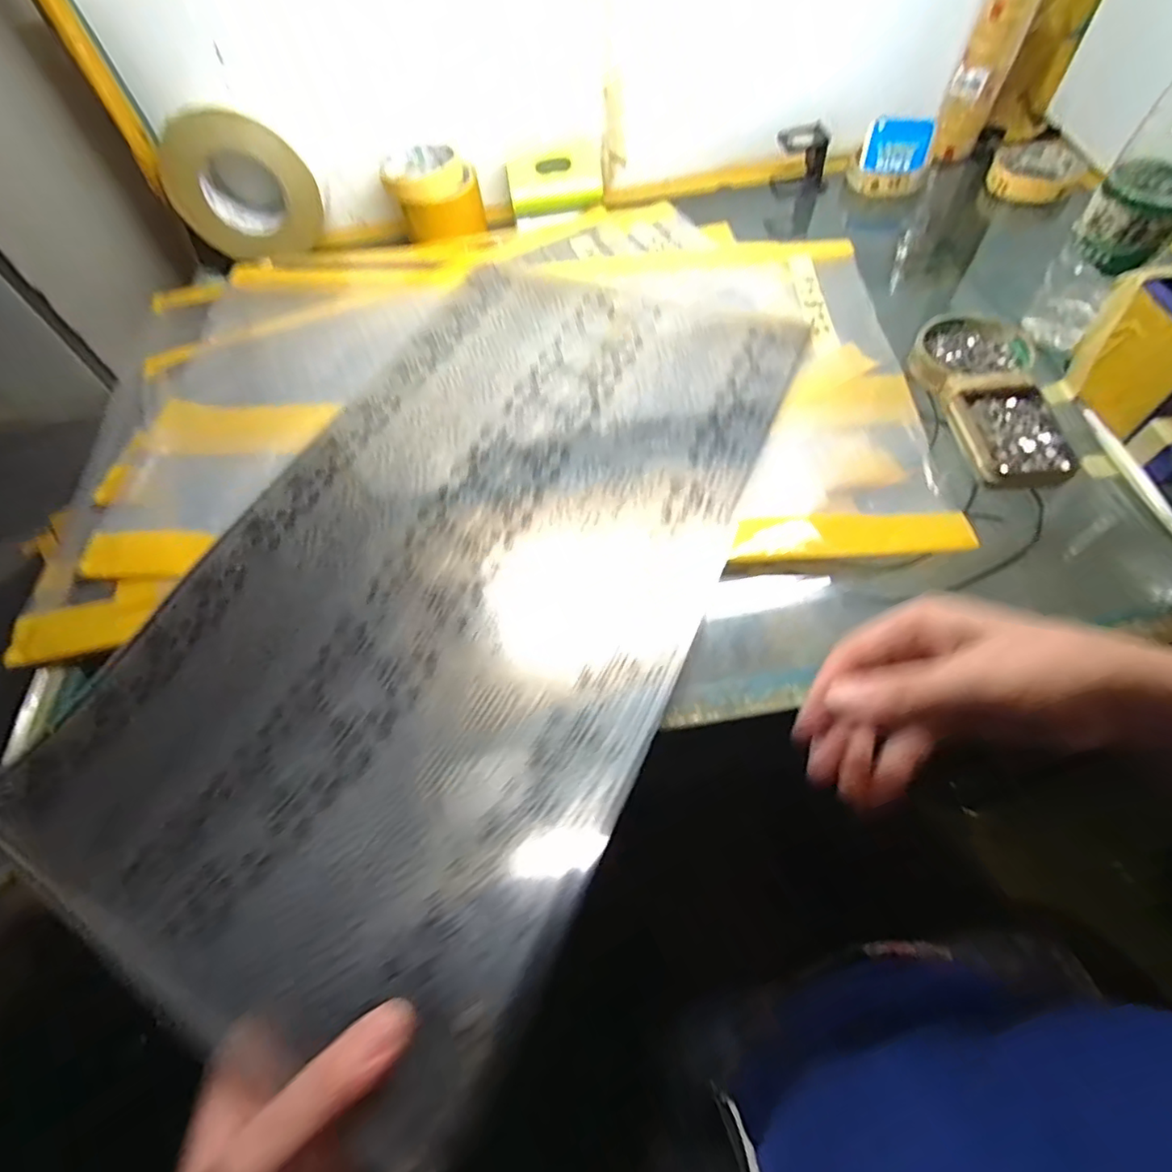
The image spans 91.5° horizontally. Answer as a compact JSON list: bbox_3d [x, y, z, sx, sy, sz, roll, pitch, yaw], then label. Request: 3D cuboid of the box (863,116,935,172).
[{"bbox_3d":[0.334,-0.472,0.612,0.064,0.047,0.014,13,36,13],"label":"box"}]

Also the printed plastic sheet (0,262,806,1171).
[{"bbox_3d":[-0.076,-0.061,0.396,0.334,0.050,0.585,19,61,16],"label":"printed plastic sheet"}]

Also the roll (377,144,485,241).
[{"bbox_3d":[-0.164,-0.429,0.623,0.094,0.062,0.094,-2,58,3],"label":"roll"}]

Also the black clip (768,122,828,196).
[{"bbox_3d":[0.241,-0.472,0.637,0.059,0.065,0.028,6,59,8],"label":"black clip"}]

